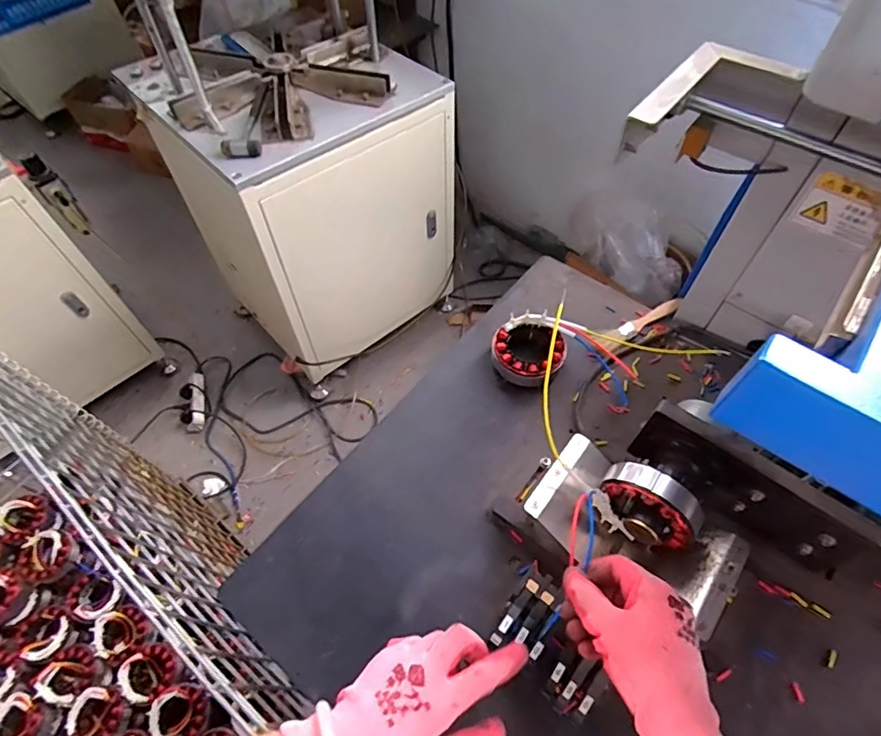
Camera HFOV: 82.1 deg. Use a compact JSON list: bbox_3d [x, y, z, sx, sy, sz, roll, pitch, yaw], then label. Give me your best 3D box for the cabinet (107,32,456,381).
[{"bbox_3d":[-0.341,-0.453,1.375,0.548,0.669,0.547,-39,64,-21],"label":"cabinet"}]

